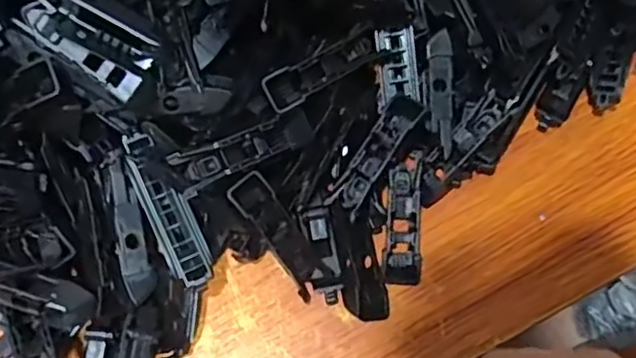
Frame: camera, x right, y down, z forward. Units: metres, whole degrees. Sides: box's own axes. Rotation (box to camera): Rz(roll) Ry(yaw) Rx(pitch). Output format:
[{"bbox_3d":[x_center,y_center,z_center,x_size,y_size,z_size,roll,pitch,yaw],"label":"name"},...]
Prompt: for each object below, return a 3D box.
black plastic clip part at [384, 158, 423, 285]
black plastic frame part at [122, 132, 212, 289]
[{"bbox_3d":[0.045,0.023,0.332,0.019,0.013,0.062,2,81,0],"label":"black plastic clip part"},{"bbox_3d":[-0.071,0.014,0.303,0.020,0.006,0.075,-25,88,-13],"label":"black plastic frame part"}]

